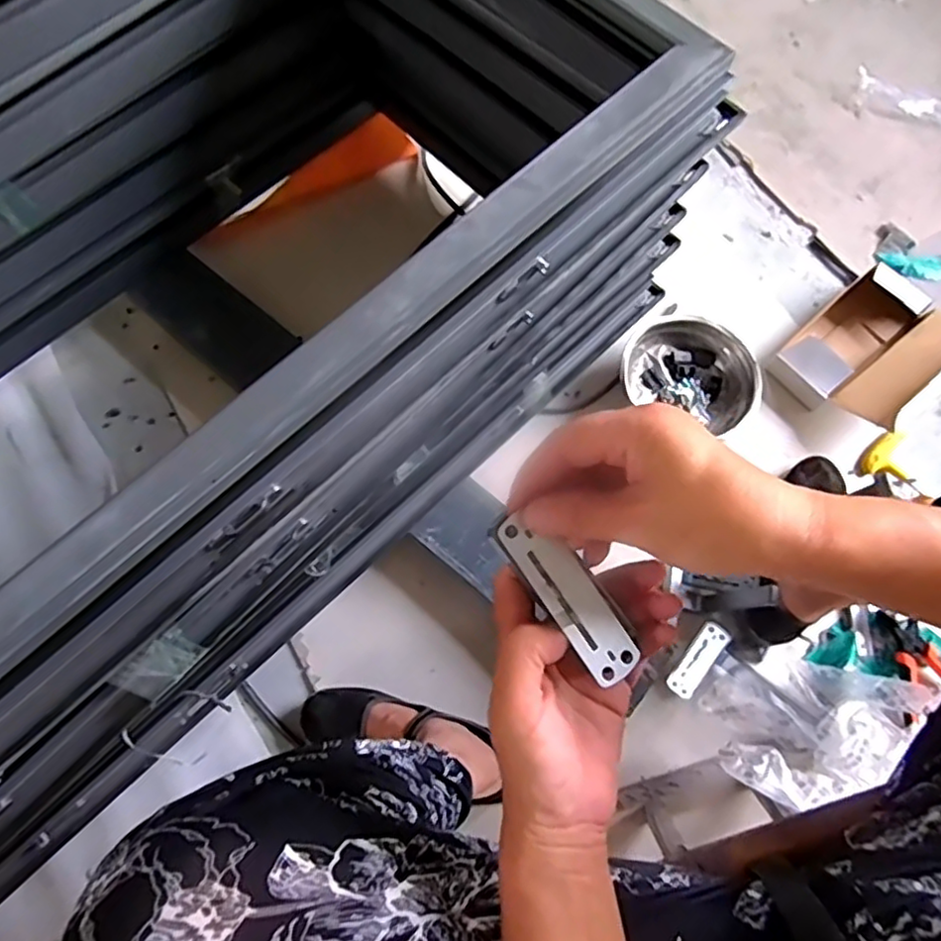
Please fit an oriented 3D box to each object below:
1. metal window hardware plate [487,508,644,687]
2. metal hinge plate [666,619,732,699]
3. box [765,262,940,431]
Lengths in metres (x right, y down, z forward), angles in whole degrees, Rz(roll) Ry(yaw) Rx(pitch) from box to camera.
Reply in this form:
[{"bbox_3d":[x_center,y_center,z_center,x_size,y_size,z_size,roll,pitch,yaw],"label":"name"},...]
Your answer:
[{"bbox_3d":[0.047,0.060,0.317,0.029,0.011,0.094,-41,89,-12],"label":"metal window hardware plate"},{"bbox_3d":[0.264,0.220,0.738,0.034,0.010,0.094,30,101,9],"label":"metal hinge plate"},{"bbox_3d":[0.569,-0.163,0.890,0.231,0.092,0.190,-39,74,-13],"label":"box"}]

